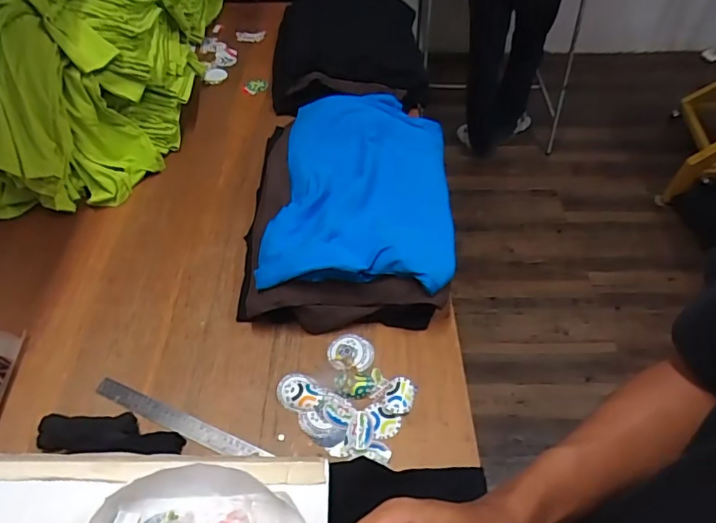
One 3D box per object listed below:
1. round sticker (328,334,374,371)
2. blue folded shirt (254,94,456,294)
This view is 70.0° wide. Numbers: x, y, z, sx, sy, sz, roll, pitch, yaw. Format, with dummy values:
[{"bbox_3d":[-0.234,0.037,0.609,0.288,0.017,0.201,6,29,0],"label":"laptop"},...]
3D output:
[{"bbox_3d":[-0.011,0.143,0.809,0.070,0.007,0.066,1,51,-1],"label":"round sticker"},{"bbox_3d":[0.016,-0.155,0.965,0.322,0.071,0.531,4,51,2],"label":"blue folded shirt"}]

